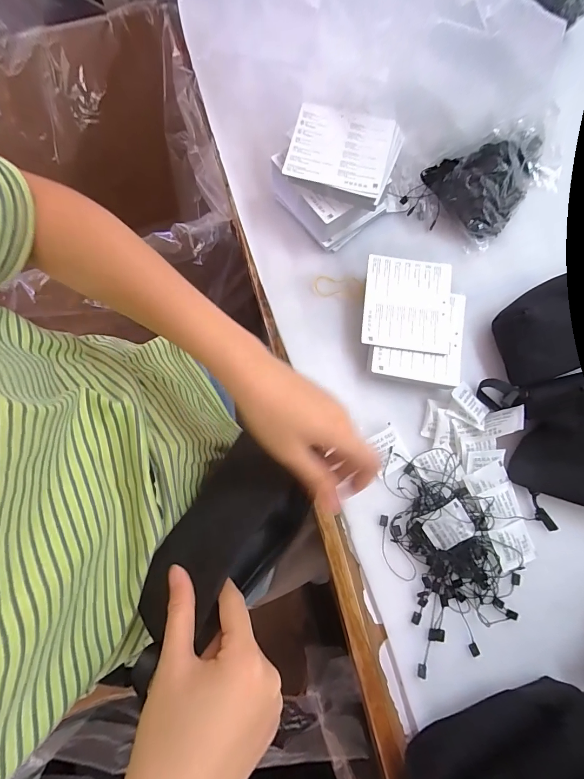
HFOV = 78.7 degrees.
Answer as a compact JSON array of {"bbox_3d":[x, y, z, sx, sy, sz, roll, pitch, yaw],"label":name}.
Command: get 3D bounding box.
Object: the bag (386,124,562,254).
[{"bbox_3d":[0.199,-0.220,0.388,0.159,0.072,0.098,-6,79,-2],"label":"bag"}]

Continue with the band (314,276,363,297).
[{"bbox_3d":[0.051,-0.114,0.394,0.050,0.007,0.023,5,79,0],"label":"band"}]

